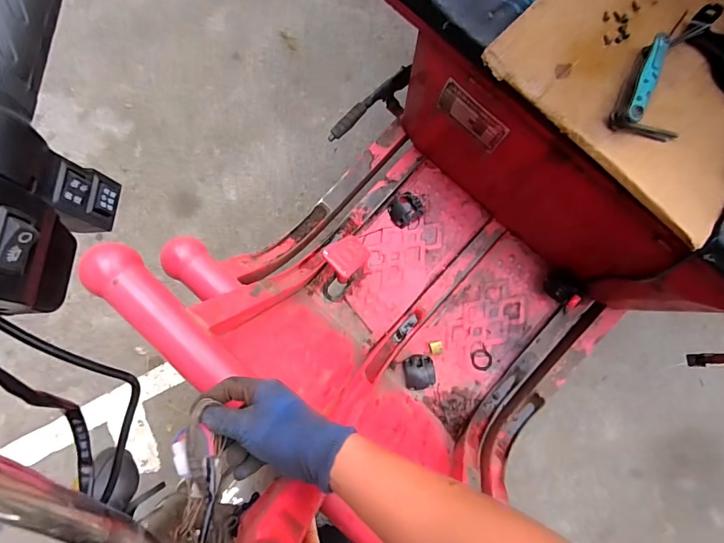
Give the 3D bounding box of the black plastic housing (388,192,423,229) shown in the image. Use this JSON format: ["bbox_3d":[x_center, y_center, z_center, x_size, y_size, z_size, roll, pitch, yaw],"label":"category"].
[{"bbox_3d":[0.087,-0.126,0.809,0.067,0.023,0.057,-35,85,-2],"label":"black plastic housing"}]

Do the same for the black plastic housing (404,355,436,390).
[{"bbox_3d":[0.111,0.193,0.779,0.057,0.034,0.061,-3,84,1],"label":"black plastic housing"}]

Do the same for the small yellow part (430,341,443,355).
[{"bbox_3d":[0.146,0.150,0.793,0.024,0.005,0.024,-10,84,0],"label":"small yellow part"}]

